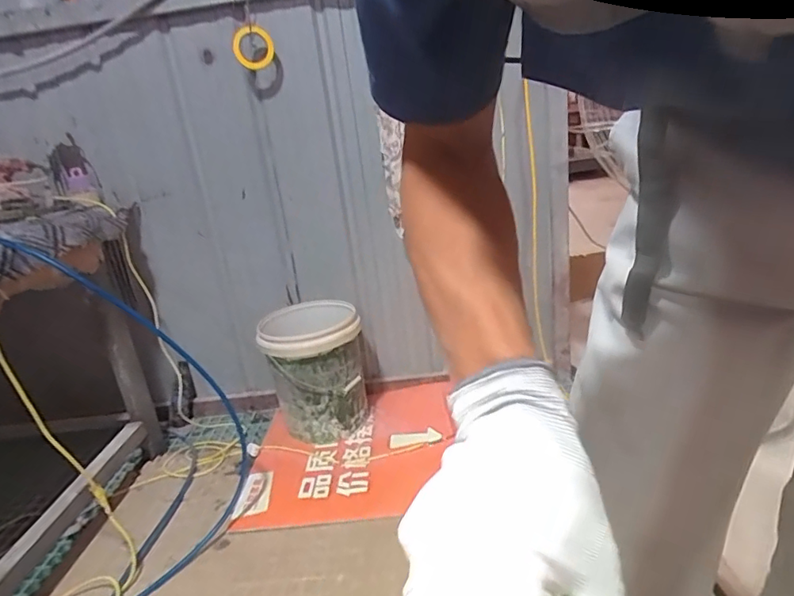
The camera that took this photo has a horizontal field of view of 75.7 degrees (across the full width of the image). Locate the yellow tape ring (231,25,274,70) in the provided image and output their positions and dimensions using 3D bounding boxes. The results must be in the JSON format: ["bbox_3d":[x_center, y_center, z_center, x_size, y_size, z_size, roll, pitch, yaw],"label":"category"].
[{"bbox_3d":[-0.405,-0.707,1.440,0.112,0.108,0.015,-13,20,-17],"label":"yellow tape ring"}]

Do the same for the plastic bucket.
[{"bbox_3d":[-0.256,0.243,1.652,0.298,0.391,0.298,-7,19,2],"label":"plastic bucket"}]

